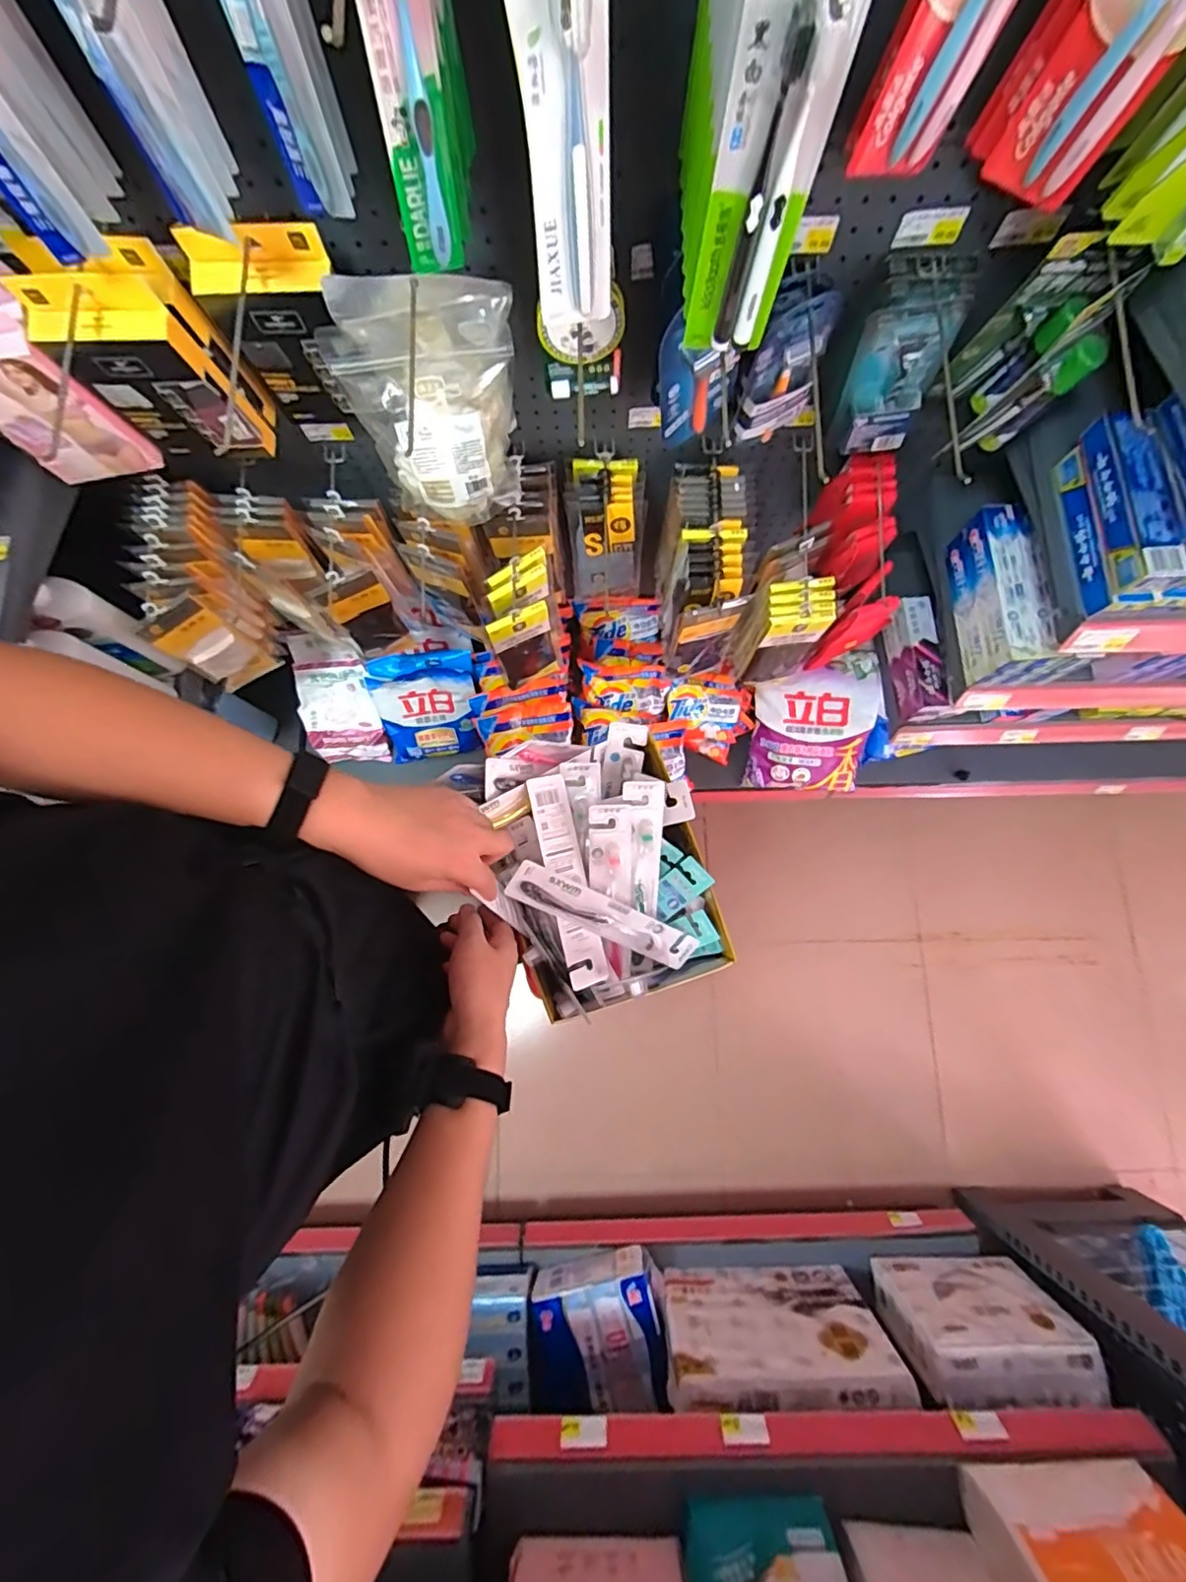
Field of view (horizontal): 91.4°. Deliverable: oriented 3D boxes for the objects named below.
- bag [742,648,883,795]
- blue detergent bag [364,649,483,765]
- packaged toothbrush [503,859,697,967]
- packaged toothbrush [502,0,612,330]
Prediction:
[{"bbox_3d":[0.493,-0.157,1.285,0.277,0.085,0.317,3,101,5],"label":"bag"},{"bbox_3d":[-0.365,-0.194,1.289,0.219,0.060,0.233,-7,123,1],"label":"blue detergent bag"},{"bbox_3d":[0.017,0.146,0.666,0.242,0.019,0.046,28,80,-18],"label":"packaged toothbrush"},{"bbox_3d":[-0.017,-0.424,0.390,0.059,0.240,0.026,-7,82,1],"label":"packaged toothbrush"}]

